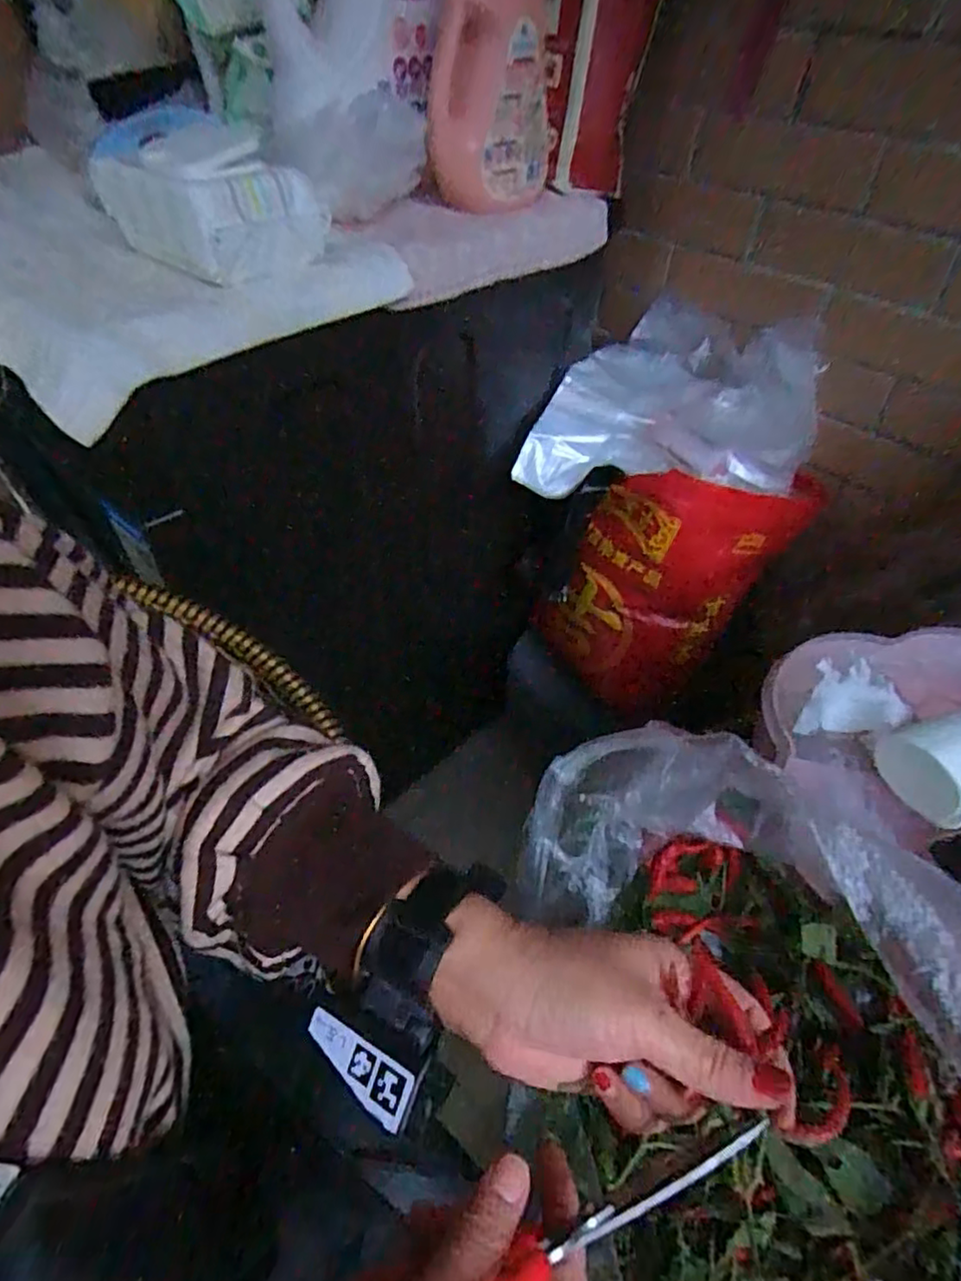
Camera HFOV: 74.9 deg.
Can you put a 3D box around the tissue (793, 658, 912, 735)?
[{"bbox_3d":[0.254,0.046,0.426,0.059,0.018,0.072,26,52,21],"label":"tissue"}]

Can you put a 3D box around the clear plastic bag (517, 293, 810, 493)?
[{"bbox_3d":[0.244,-0.283,0.772,0.306,0.141,0.266,21,51,18],"label":"clear plastic bag"}]

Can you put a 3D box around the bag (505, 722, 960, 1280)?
[{"bbox_3d":[0.135,0.193,0.272,0.187,0.157,0.275,-3,48,-3],"label":"bag"}]

